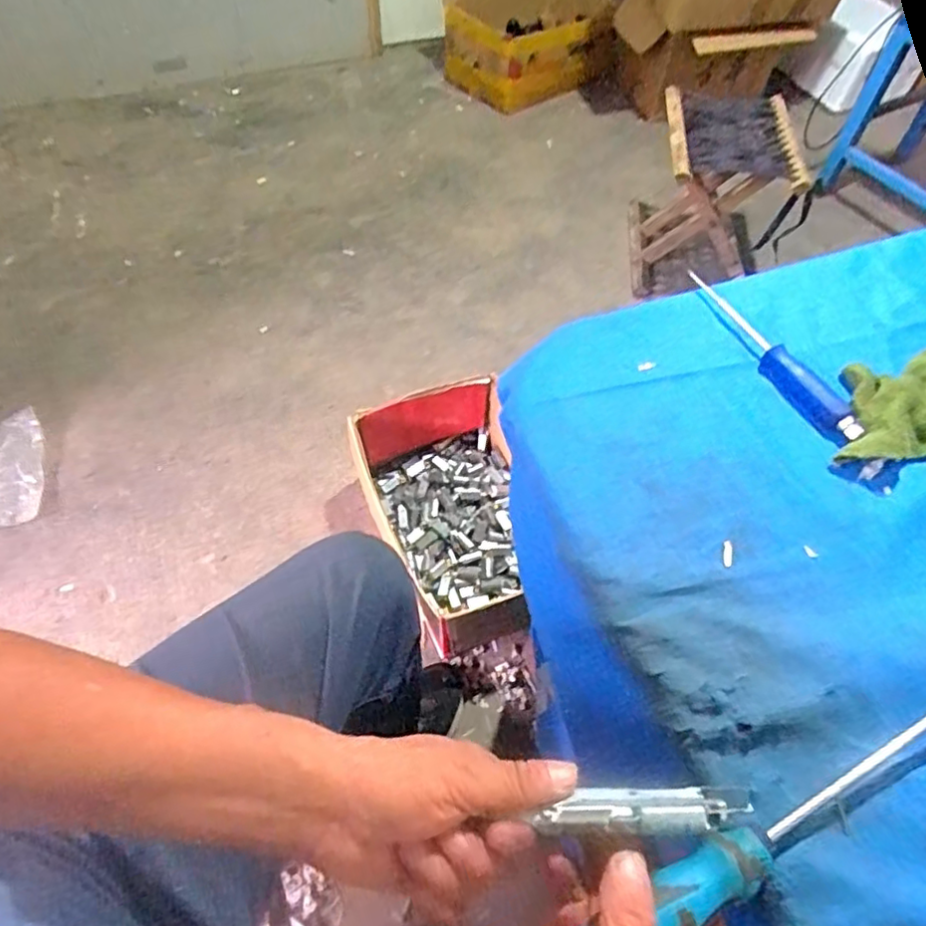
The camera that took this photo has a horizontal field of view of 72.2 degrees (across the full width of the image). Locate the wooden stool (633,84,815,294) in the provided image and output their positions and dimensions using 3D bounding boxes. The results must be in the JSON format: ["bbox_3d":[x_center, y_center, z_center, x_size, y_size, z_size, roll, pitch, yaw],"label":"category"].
[{"bbox_3d":[0.543,-0.606,1.418,0.261,0.297,0.317,2,57,-2],"label":"wooden stool"}]

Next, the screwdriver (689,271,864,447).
[{"bbox_3d":[0.241,-0.088,0.497,0.032,0.021,0.183,-15,59,-13],"label":"screwdriver"}]

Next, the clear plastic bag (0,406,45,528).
[{"bbox_3d":[-0.794,0.002,1.135,0.098,0.047,0.227,-7,58,-8],"label":"clear plastic bag"}]

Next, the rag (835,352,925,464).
[{"bbox_3d":[0.335,-0.047,0.465,0.154,0.028,0.087,-10,58,-10],"label":"rag"}]

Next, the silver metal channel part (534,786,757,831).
[{"bbox_3d":[0.092,0.172,0.315,0.112,0.015,0.020,1,54,-7],"label":"silver metal channel part"}]

